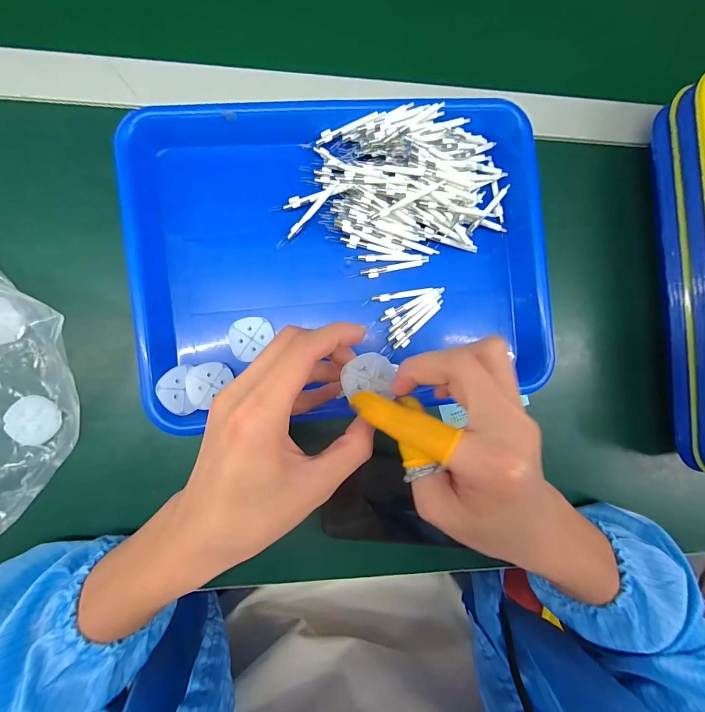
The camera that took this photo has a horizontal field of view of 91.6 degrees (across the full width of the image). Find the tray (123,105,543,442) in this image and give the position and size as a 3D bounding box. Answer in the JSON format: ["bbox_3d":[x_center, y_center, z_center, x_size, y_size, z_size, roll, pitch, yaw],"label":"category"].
[{"bbox_3d":[-0.001,-0.081,0.278,0.324,0.033,0.233,-7,91,-6],"label":"tray"}]

